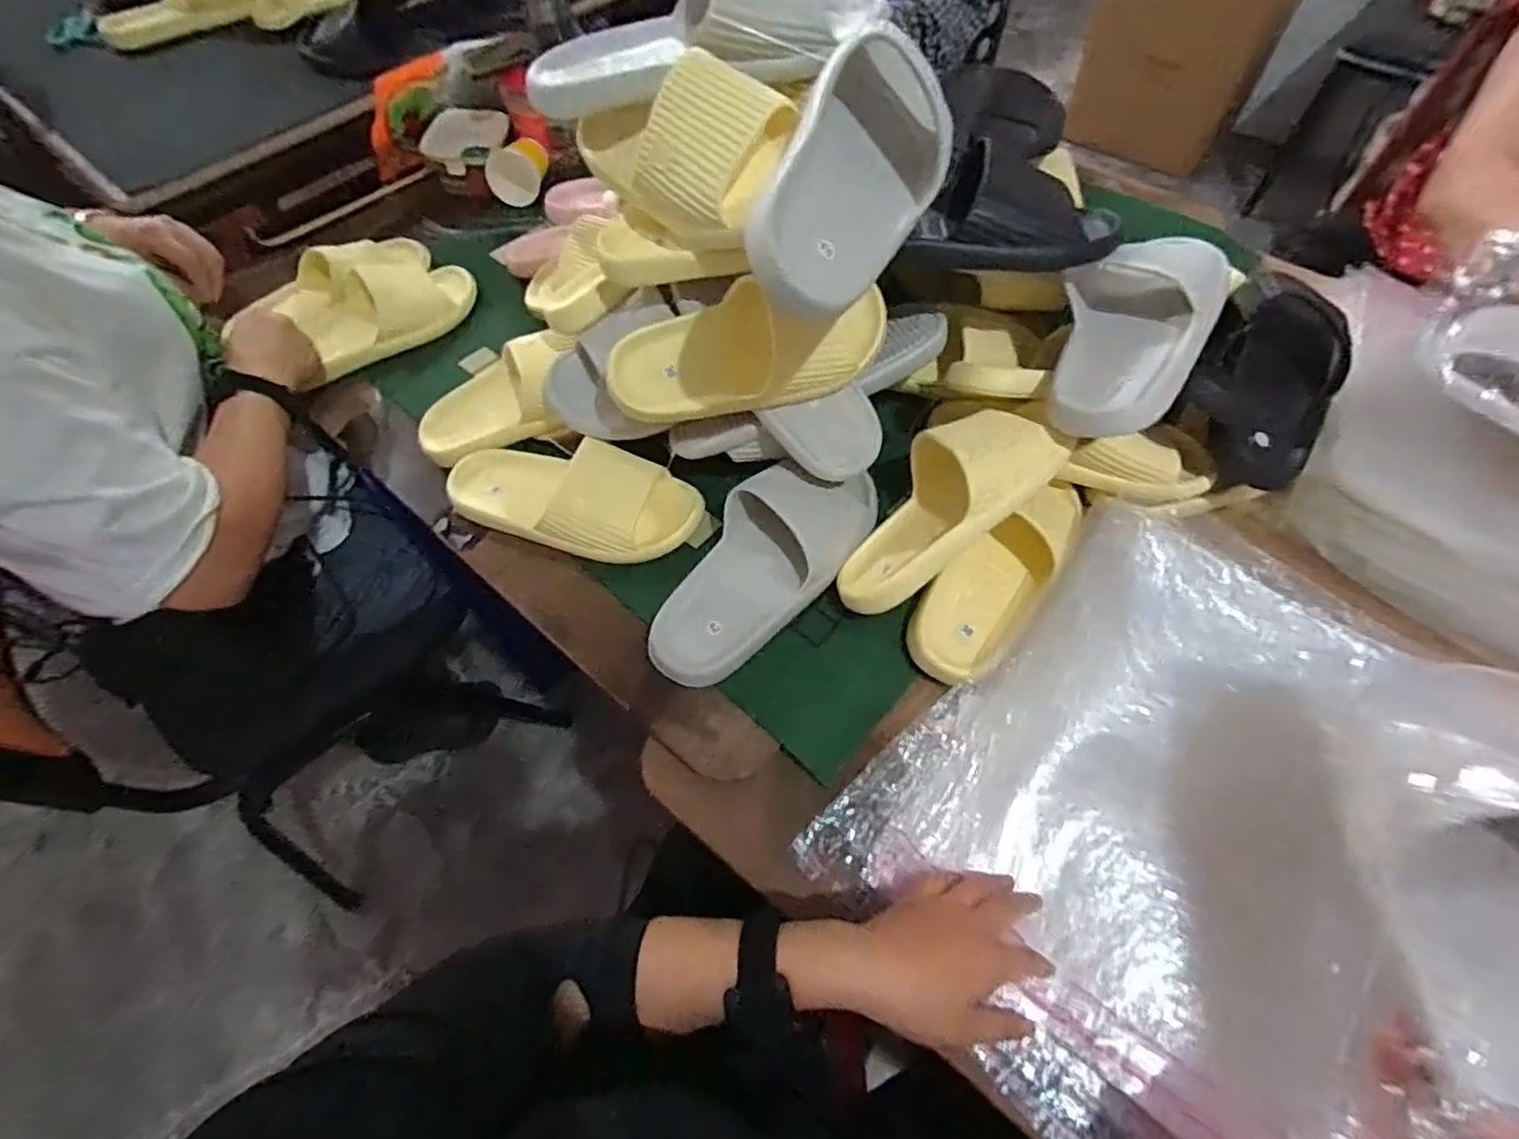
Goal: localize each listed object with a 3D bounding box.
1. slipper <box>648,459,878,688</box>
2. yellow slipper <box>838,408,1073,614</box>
[{"bbox_3d":[0.004,-0.011,0.597,0.106,0.066,0.254,37,67,20],"label":"slipper"},{"bbox_3d":[0.148,-0.053,0.574,0.208,0.067,0.098,-47,65,12],"label":"yellow slipper"}]

